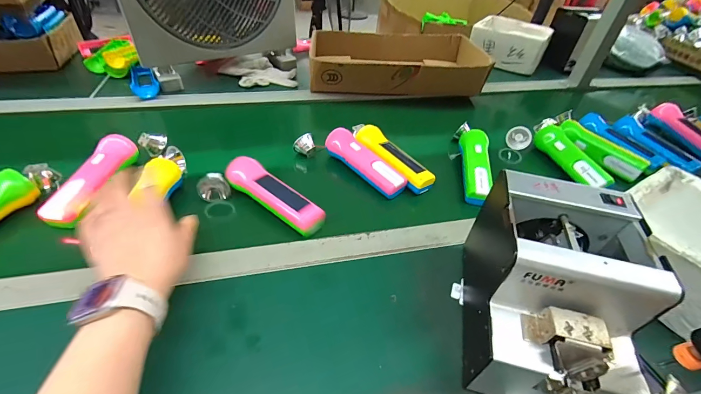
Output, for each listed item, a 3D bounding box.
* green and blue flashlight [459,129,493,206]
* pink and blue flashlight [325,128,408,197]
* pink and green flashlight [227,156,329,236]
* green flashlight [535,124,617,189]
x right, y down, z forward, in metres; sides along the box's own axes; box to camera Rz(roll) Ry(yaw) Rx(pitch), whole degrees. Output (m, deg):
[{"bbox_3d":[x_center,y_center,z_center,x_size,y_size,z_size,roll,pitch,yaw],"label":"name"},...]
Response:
[{"bbox_3d":[0.216,-0.055,0.560,0.045,0.035,0.166,9,43,5],"label":"green and blue flashlight"},{"bbox_3d":[0.022,-0.060,0.548,0.044,0.035,0.165,-32,53,-33],"label":"pink and blue flashlight"},{"bbox_3d":[-0.111,-0.005,0.471,0.164,0.034,0.046,30,48,25],"label":"pink and green flashlight"},{"bbox_3d":[0.405,-0.072,0.597,0.037,0.044,0.158,28,30,-40],"label":"green flashlight"}]

